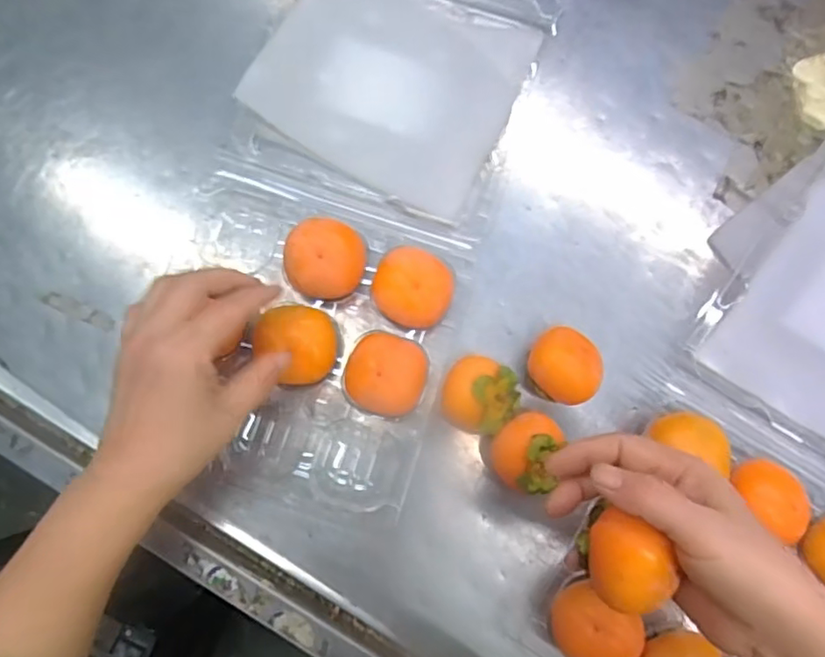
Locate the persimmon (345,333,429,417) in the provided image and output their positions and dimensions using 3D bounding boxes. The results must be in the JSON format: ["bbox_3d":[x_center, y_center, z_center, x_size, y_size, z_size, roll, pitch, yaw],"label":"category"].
[{"bbox_3d":[-0.018,0.032,0.412,0.053,0.048,0.053,0,83,-2],"label":"persimmon"}]

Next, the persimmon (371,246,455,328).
[{"bbox_3d":[0.000,-0.027,0.422,0.055,0.042,0.051,0,83,-2],"label":"persimmon"}]

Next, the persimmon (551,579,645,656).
[{"bbox_3d":[0.120,0.197,0.391,0.055,0.050,0.045,34,84,2],"label":"persimmon"}]

